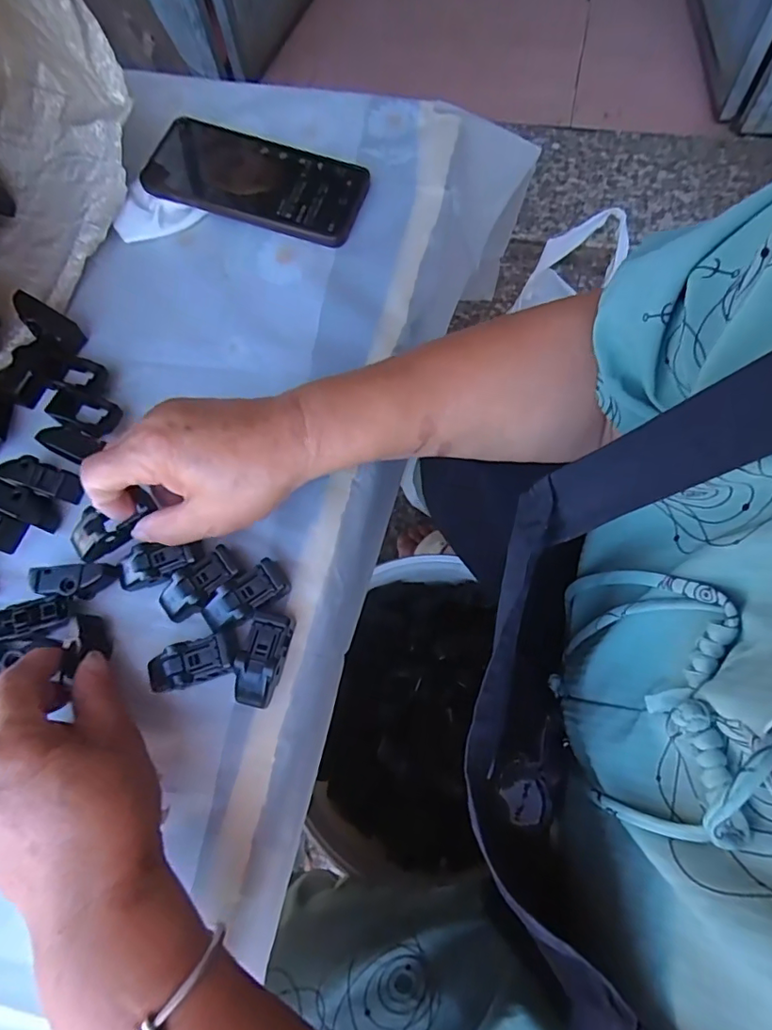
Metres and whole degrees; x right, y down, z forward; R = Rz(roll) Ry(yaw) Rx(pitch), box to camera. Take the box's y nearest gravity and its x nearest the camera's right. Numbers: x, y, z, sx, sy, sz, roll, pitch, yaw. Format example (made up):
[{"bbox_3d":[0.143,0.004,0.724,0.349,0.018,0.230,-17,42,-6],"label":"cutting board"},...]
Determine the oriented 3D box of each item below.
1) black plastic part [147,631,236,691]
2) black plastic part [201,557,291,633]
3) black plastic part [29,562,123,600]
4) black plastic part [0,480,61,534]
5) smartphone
[{"bbox_3d":[-0.107,0.082,0.290,0.048,0.016,0.023,-22,69,-4],"label":"black plastic part"},{"bbox_3d":[-0.080,0.048,0.301,0.048,0.014,0.022,-39,71,-10],"label":"black plastic part"},{"bbox_3d":[-0.182,0.040,0.311,0.048,0.018,0.018,-5,69,3],"label":"black plastic part"},{"bbox_3d":[-0.228,-0.008,0.326,0.051,0.018,0.018,21,72,12],"label":"black plastic part"},{"bbox_3d":[-0.110,-0.267,0.417,0.188,0.015,0.082,15,71,10],"label":"smartphone"}]

